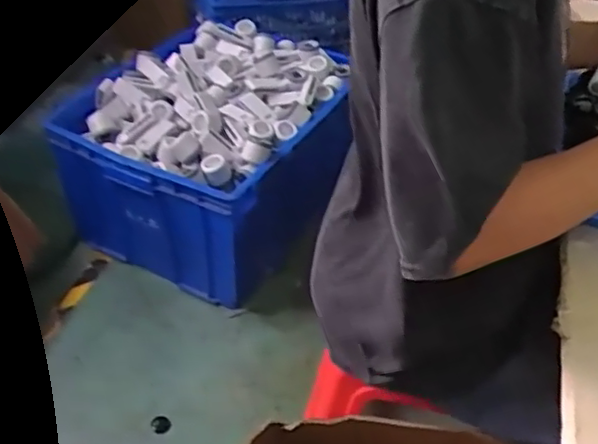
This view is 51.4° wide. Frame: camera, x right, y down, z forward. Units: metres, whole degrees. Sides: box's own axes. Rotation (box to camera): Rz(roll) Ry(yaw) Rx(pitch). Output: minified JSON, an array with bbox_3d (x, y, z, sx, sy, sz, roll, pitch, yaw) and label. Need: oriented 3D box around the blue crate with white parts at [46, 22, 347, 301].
[{"bbox_3d":[-0.178,-0.171,1.548,0.557,0.398,0.555,18,43,19],"label":"blue crate with white parts"}]

